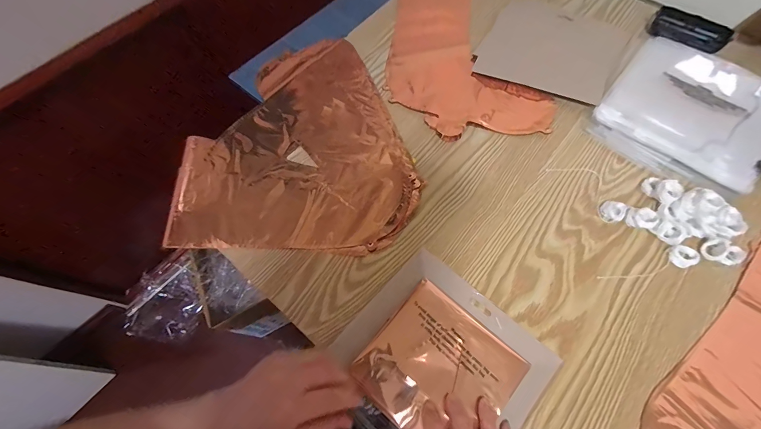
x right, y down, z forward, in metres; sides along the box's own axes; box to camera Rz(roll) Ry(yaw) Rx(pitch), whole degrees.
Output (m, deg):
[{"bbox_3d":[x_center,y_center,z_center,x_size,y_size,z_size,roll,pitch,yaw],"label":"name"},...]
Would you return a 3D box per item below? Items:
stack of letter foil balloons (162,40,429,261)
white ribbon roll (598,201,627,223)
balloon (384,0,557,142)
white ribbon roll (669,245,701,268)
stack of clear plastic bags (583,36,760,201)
[{"bbox_3d":[-0.112,-0.121,0.490,0.323,0.023,0.369,2,65,3],"label":"stack of letter foil balloons"},{"bbox_3d":[0.294,-0.004,0.412,0.028,0.013,0.027,-1,65,2],"label":"white ribbon roll"},{"bbox_3d":[0.117,-0.305,0.553,0.223,0.011,0.428,-6,65,-1],"label":"balloon"},{"bbox_3d":[0.355,0.048,0.379,0.026,0.011,0.025,-1,65,2],"label":"white ribbon roll"},{"bbox_3d":[0.460,-0.155,0.474,0.217,0.018,0.261,37,72,17],"label":"stack of clear plastic bags"}]

